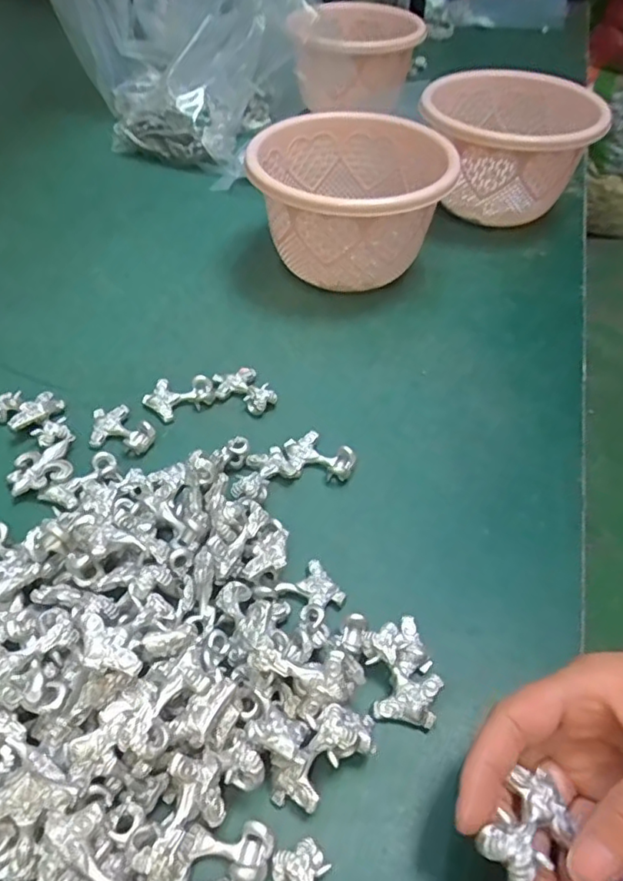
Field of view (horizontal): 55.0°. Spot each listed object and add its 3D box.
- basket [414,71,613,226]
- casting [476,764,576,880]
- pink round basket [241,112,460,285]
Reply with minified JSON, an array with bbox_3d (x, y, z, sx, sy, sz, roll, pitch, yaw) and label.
[{"bbox_3d":[0.162,-0.246,0.521,0.142,0.094,0.140,8,49,2],"label":"basket"},{"bbox_3d":[0.072,0.124,0.195,0.042,0.009,0.022,-12,47,-46],"label":"casting"},{"bbox_3d":[0.025,-0.170,0.449,0.131,0.094,0.128,2,49,-2],"label":"pink round basket"}]

